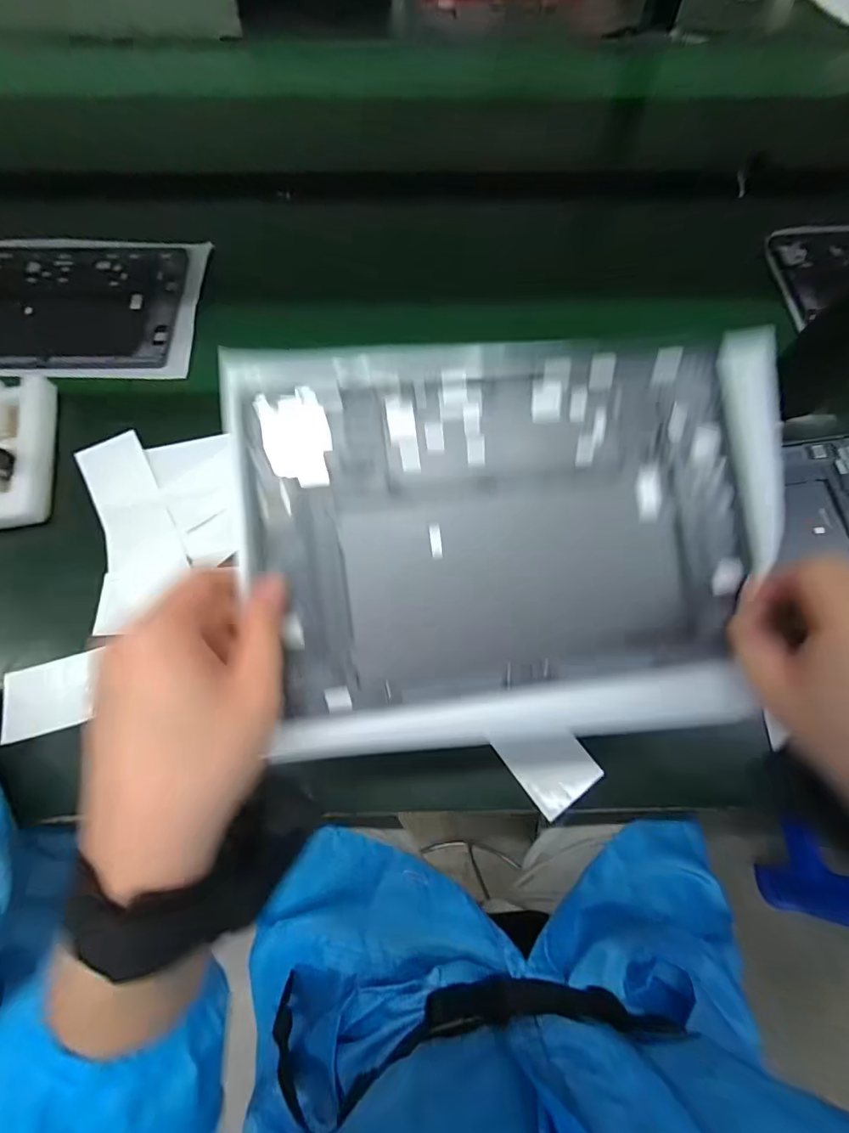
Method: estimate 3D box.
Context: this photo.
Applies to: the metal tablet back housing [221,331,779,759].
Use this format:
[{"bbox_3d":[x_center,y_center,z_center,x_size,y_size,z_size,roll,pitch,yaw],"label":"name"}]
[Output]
[{"bbox_3d":[0.047,-0.014,0.249,0.271,0.016,0.198,-4,87,-4],"label":"metal tablet back housing"}]

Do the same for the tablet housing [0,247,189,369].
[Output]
[{"bbox_3d":[-0.402,-0.293,0.540,0.251,0.014,0.183,2,70,0],"label":"tablet housing"}]

